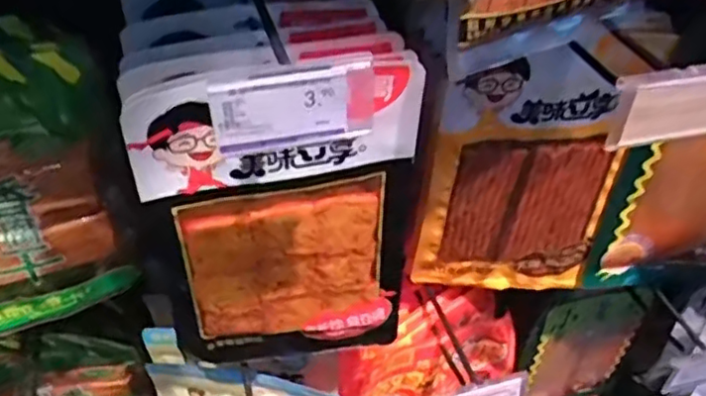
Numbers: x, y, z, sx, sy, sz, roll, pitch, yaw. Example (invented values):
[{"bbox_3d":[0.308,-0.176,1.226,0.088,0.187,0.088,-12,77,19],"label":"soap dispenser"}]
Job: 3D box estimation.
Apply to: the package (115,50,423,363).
[{"bbox_3d":[-0.047,0.028,0.457,0.173,0.257,0.020,-9,43,-12],"label":"package"}]

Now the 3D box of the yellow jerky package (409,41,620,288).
[{"bbox_3d":[0.141,-0.010,0.535,0.153,0.250,0.026,-1,41,-4],"label":"yellow jerky package"}]

